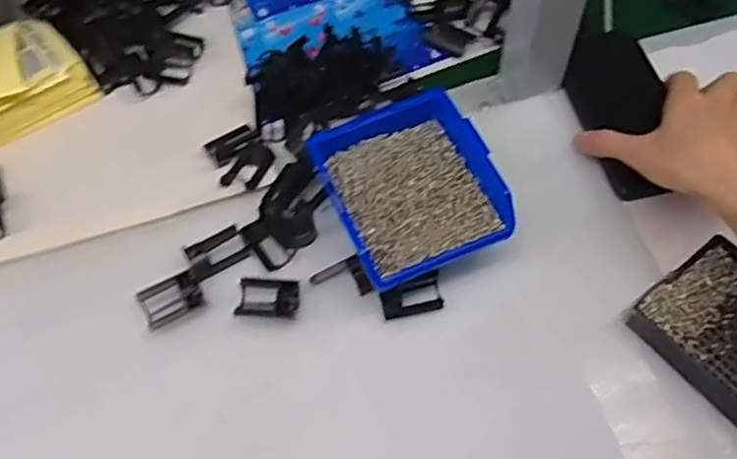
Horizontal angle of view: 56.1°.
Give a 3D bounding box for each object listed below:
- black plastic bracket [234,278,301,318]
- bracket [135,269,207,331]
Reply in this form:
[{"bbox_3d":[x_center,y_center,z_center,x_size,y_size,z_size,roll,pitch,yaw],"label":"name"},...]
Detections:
[{"bbox_3d":[-0.071,0.048,0.491,0.044,0.006,0.028,3,57,3],"label":"black plastic bracket"},{"bbox_3d":[-0.139,0.049,0.489,0.042,0.011,0.026,-26,60,-15],"label":"bracket"}]

